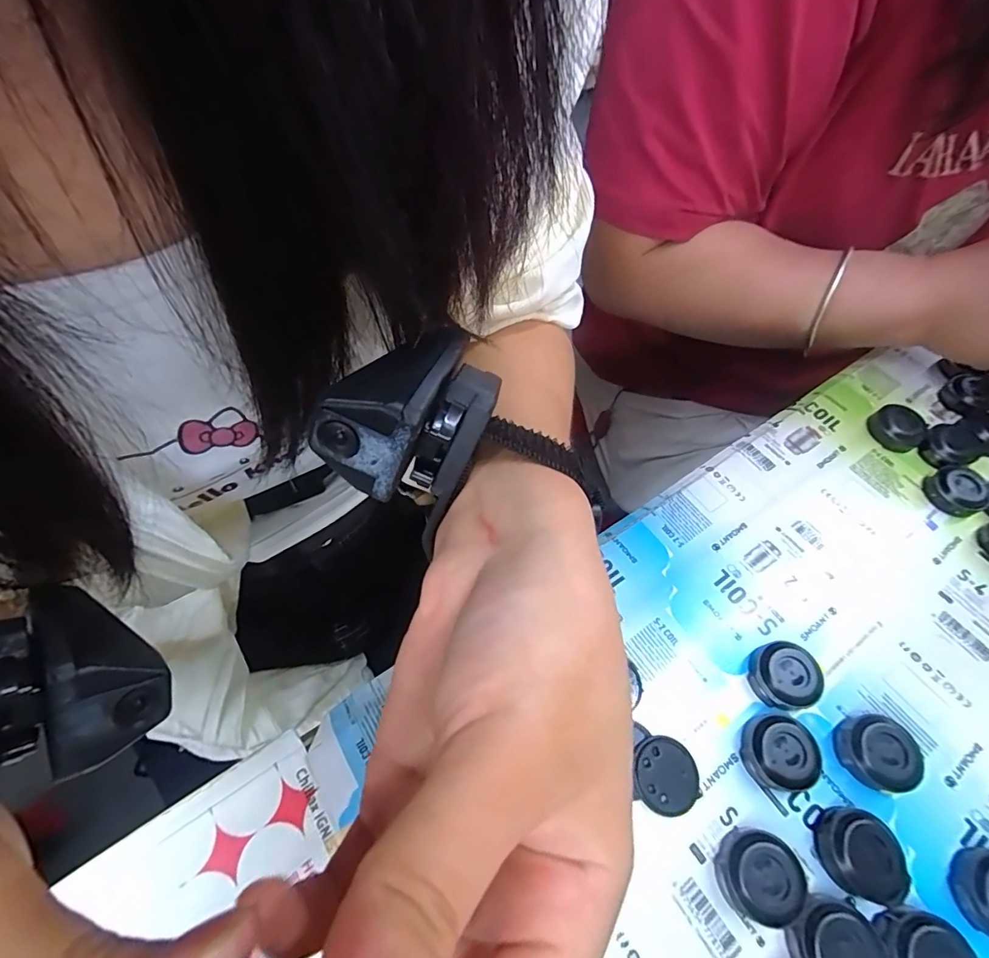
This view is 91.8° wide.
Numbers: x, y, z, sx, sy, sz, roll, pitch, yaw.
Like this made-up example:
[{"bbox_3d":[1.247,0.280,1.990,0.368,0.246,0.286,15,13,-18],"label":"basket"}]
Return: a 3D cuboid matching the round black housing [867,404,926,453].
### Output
[{"bbox_3d":[0.259,-0.034,0.308,0.031,0.014,0.029,1,58,-2],"label":"round black housing"}]

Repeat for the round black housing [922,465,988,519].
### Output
[{"bbox_3d":[0.274,0.008,0.286,0.029,0.015,0.029,1,58,-2],"label":"round black housing"}]

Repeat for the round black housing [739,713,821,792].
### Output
[{"bbox_3d":[0.125,0.119,0.212,0.032,0.014,0.029,23,60,11],"label":"round black housing"}]

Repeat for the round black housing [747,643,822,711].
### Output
[{"bbox_3d":[0.138,0.094,0.229,0.029,0.013,0.028,1,58,-2],"label":"round black housing"}]

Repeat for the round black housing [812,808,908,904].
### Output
[{"bbox_3d":[0.147,0.151,0.193,0.028,0.013,0.030,1,58,-2],"label":"round black housing"}]

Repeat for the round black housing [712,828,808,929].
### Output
[{"bbox_3d":[0.103,0.155,0.188,0.030,0.013,0.027,38,64,19],"label":"round black housing"}]

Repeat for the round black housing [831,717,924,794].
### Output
[{"bbox_3d":[0.169,0.121,0.213,0.028,0.013,0.028,1,58,-2],"label":"round black housing"}]

